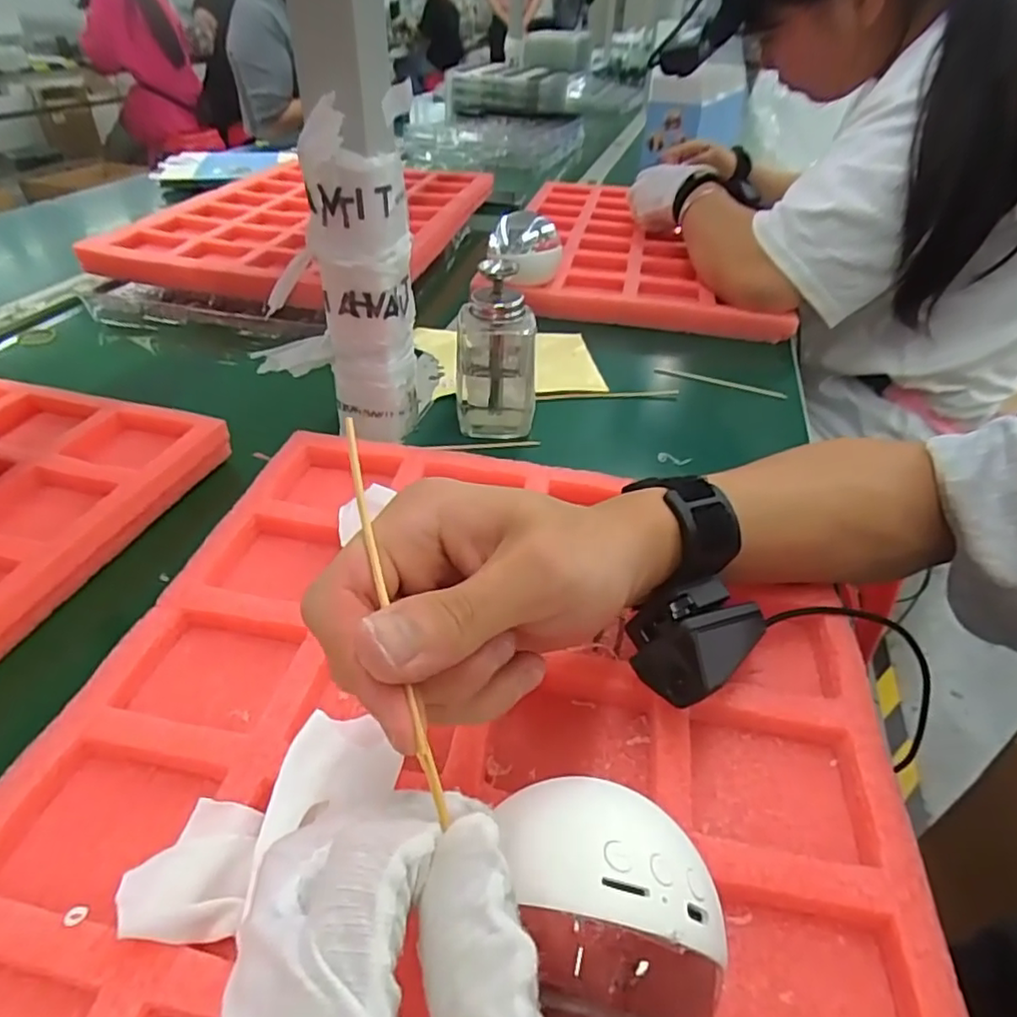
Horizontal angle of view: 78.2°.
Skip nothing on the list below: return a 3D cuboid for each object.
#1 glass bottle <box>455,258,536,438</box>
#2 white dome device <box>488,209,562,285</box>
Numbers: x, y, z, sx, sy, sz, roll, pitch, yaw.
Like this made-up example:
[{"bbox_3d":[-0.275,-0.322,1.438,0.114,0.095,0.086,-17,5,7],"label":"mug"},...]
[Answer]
[{"bbox_3d":[-0.009,-0.110,0.452,0.058,0.122,0.046,-1,39,-3],"label":"glass bottle"},{"bbox_3d":[0.018,-0.266,0.639,0.070,0.056,0.054,-27,47,-32],"label":"white dome device"}]

